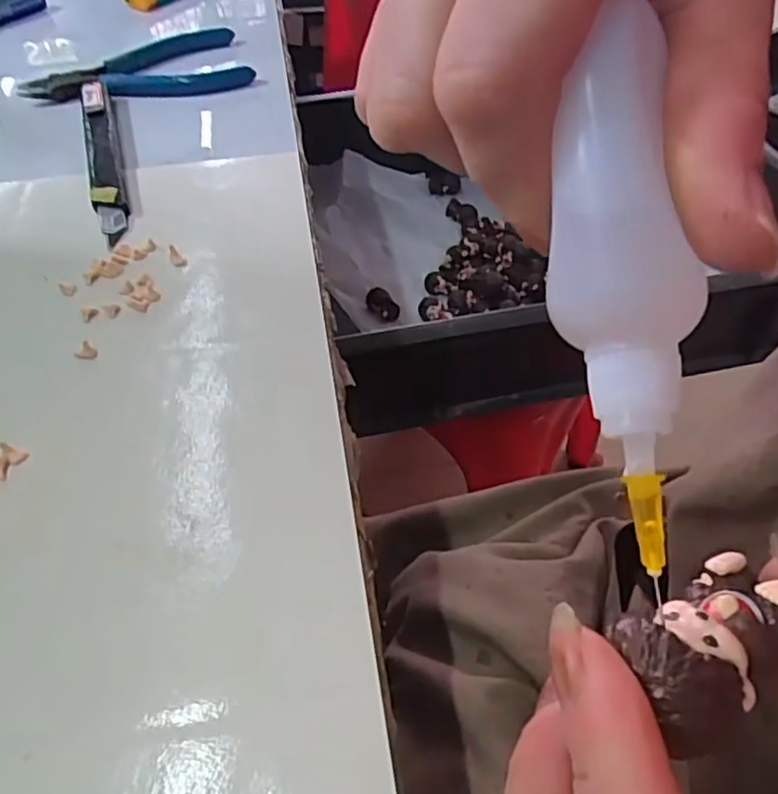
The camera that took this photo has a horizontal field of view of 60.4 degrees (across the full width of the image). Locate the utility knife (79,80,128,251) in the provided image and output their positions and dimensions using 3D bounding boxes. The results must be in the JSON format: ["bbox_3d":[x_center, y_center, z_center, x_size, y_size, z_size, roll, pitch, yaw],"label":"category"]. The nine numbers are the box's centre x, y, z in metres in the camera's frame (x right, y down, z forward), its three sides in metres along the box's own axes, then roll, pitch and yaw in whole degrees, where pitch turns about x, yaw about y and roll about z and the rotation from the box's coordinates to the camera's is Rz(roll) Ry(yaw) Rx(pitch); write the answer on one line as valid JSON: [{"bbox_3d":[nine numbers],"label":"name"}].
[{"bbox_3d":[-0.142,-0.123,0.331,0.015,0.012,0.139,-16,51,-11],"label":"utility knife"}]

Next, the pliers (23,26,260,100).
[{"bbox_3d":[-0.145,-0.186,0.387,0.125,0.012,0.066,-20,52,-14],"label":"pliers"}]

